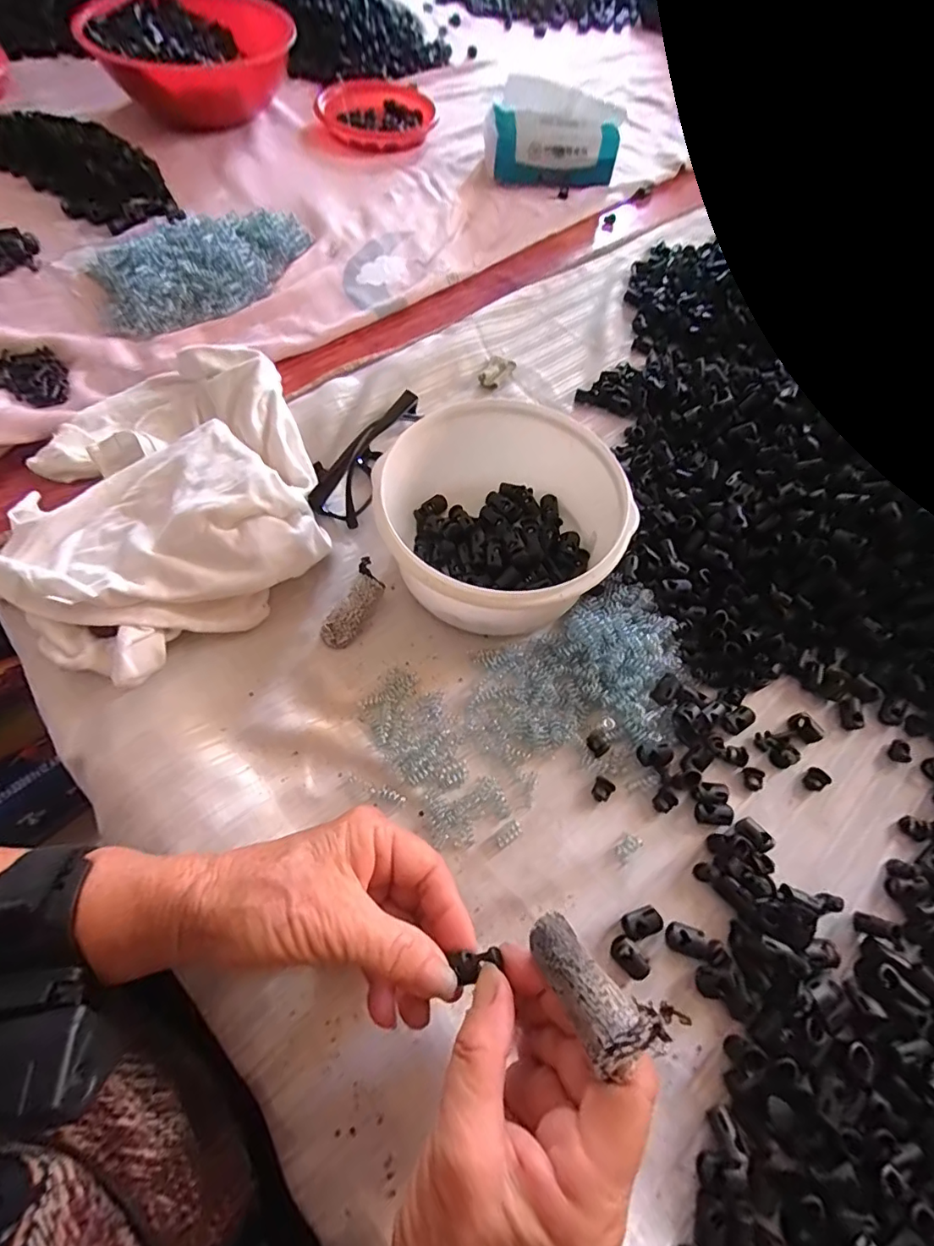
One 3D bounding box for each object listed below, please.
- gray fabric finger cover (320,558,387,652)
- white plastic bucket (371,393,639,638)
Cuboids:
[{"bbox_3d":[-0.077,-0.012,0.341,0.022,0.011,0.064,26,79,10],"label":"gray fabric finger cover"},{"bbox_3d":[0.025,-0.071,0.342,0.146,0.074,0.158,1,63,-3],"label":"white plastic bucket"}]

